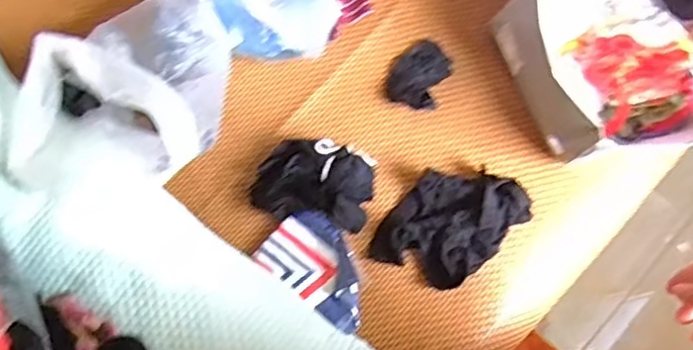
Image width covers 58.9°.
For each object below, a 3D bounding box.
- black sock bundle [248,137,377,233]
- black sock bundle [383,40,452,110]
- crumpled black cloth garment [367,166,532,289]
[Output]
[{"bbox_3d":[-0.042,0.009,0.761,0.150,0.041,0.103,9,79,1],"label":"black sock bundle"},{"bbox_3d":[0.096,-0.137,0.807,0.074,0.035,0.098,25,80,4],"label":"black sock bundle"},{"bbox_3d":[0.129,0.058,0.754,0.185,0.028,0.122,-43,83,-8],"label":"crumpled black cloth garment"}]

